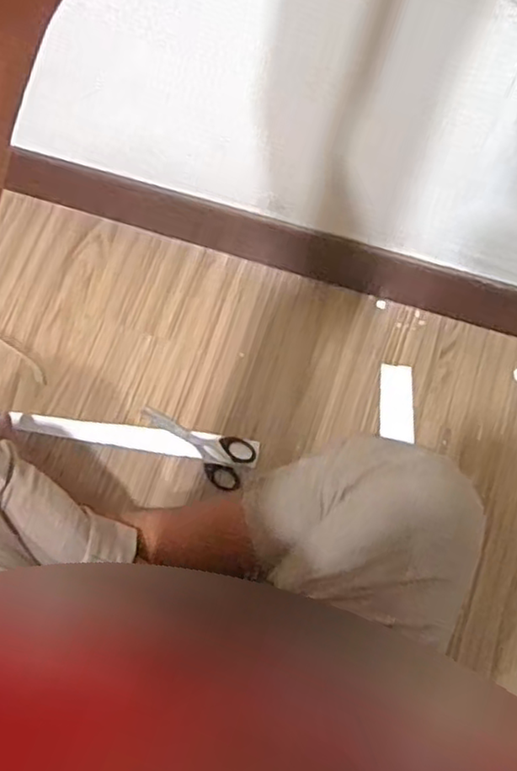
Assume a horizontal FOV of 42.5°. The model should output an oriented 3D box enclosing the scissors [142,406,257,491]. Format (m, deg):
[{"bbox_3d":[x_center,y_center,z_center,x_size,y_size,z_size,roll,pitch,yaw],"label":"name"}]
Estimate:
[{"bbox_3d":[-0.083,0.075,0.828,0.154,0.013,0.064,23,75,9],"label":"scissors"}]

